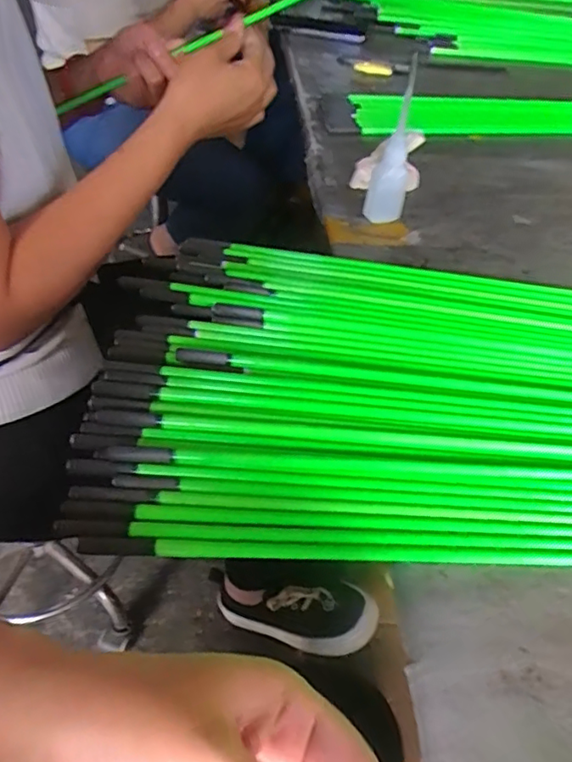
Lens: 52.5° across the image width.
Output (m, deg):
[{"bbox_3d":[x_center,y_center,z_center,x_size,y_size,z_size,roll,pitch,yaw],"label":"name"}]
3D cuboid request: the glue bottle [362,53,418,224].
[{"bbox_3d":[0.102,-0.218,0.542,0.033,0.145,0.028,23,48,16],"label":"glue bottle"}]

